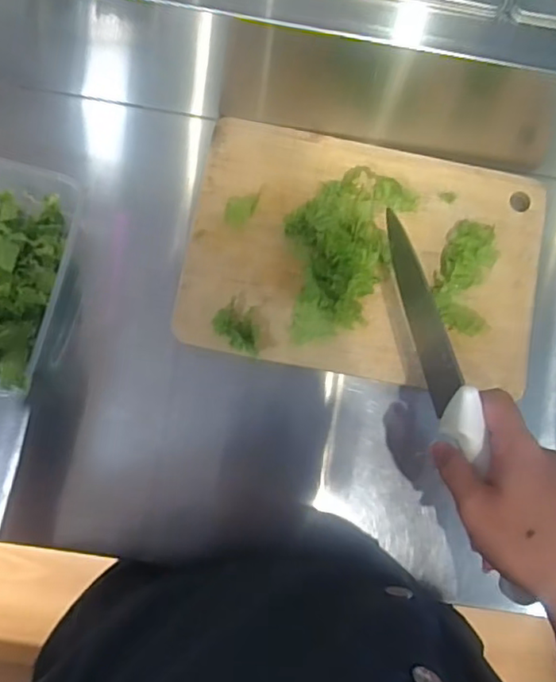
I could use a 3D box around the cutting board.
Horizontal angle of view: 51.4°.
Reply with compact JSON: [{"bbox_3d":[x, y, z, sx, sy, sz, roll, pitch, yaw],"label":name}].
[{"bbox_3d":[0.079,-0.071,0.490,0.296,0.021,0.199,10,83,-3],"label":"cutting board"}]

